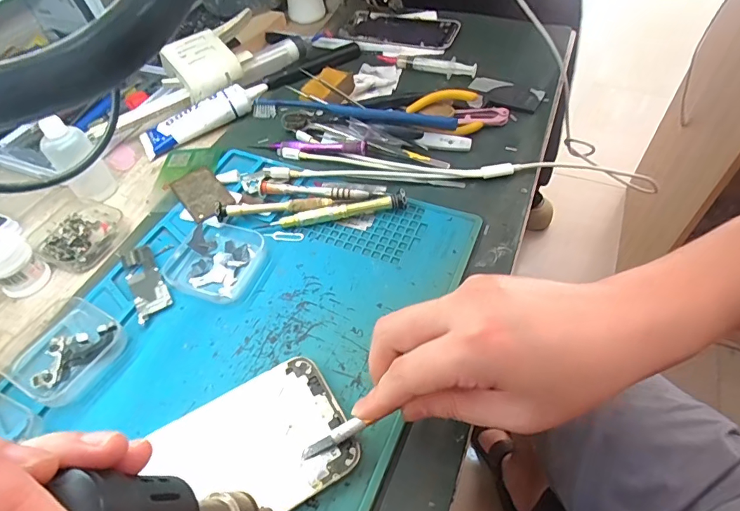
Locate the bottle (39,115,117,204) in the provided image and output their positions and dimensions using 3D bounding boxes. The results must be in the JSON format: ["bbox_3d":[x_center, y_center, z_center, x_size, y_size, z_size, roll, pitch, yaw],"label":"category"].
[{"bbox_3d":[-0.255,-0.084,0.394,0.036,0.074,0.035,-35,58,-23],"label":"bottle"}]

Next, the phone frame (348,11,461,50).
[{"bbox_3d":[0.038,-0.288,0.574,0.143,0.007,0.078,13,53,14],"label":"phone frame"}]

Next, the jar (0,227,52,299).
[{"bbox_3d":[-0.273,0.005,0.344,0.032,0.041,0.034,28,58,23],"label":"jar"}]

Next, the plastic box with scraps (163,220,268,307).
[{"bbox_3d":[-0.116,0.002,0.346,0.072,0.014,0.066,14,53,14],"label":"plastic box with scraps"}]

